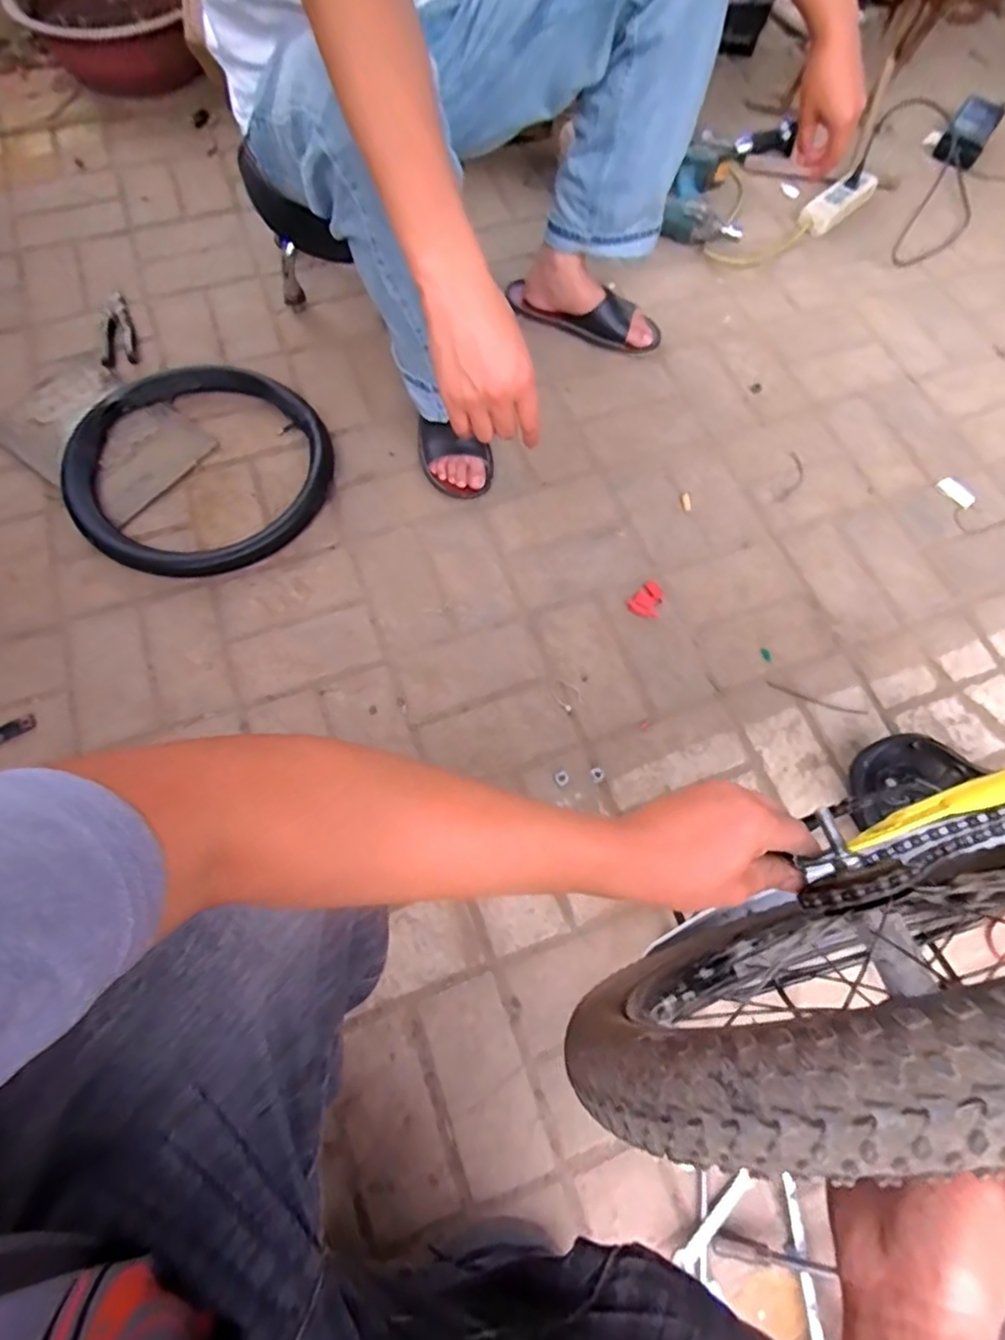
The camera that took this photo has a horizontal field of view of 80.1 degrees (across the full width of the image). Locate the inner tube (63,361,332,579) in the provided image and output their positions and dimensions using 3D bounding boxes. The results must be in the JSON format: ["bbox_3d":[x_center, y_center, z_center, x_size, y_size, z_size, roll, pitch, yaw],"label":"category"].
[{"bbox_3d":[-0.444,-0.298,0.872,0.370,0.051,0.348,0,67,0],"label":"inner tube"}]

